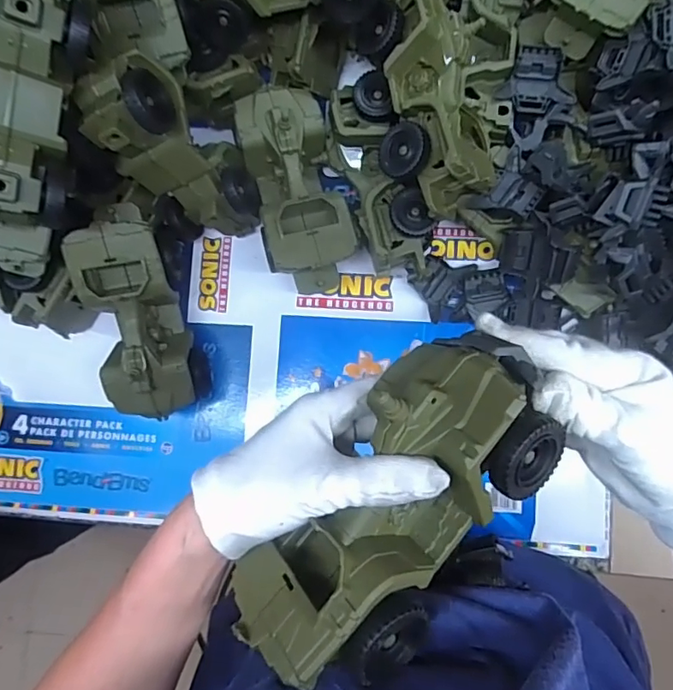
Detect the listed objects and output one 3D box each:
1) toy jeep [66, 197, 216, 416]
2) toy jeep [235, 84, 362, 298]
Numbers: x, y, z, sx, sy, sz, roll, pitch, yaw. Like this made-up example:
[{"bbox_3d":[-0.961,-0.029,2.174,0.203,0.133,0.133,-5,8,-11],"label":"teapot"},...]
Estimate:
[{"bbox_3d":[-0.180,-0.024,0.474,0.080,0.078,0.188,-13,107,3],"label":"toy jeep"},{"bbox_3d":[-0.035,-0.143,0.500,0.081,0.086,0.179,-15,85,3],"label":"toy jeep"}]

